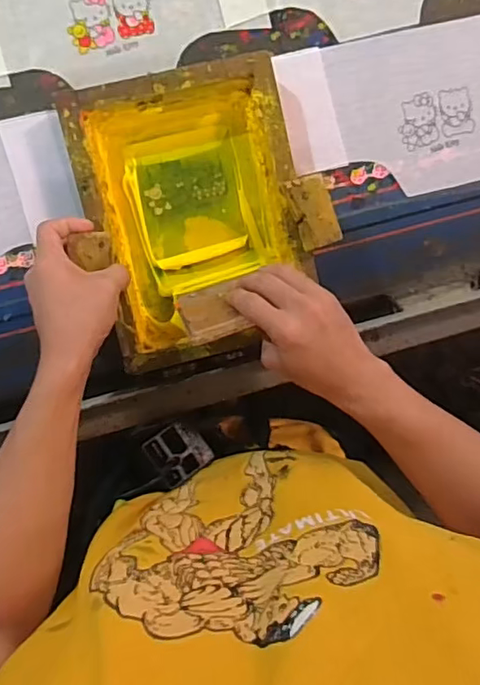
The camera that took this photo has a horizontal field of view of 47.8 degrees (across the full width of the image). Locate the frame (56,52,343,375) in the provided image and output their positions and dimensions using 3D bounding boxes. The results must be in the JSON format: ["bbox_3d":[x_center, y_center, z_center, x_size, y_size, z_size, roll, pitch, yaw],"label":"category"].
[{"bbox_3d":[-0.033,-0.121,0.531,0.223,0.062,0.269,-14,92,-5],"label":"frame"}]

